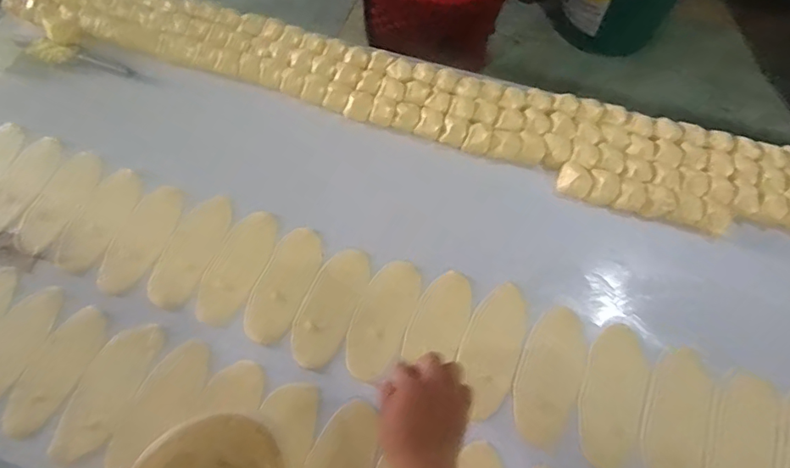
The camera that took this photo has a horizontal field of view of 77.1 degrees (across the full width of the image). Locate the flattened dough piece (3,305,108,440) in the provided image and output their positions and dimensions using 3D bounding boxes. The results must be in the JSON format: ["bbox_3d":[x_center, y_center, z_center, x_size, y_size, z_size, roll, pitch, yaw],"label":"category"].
[{"bbox_3d":[-0.461,0.184,0.676,0.074,0.011,0.175,19,68,10],"label":"flattened dough piece"}]

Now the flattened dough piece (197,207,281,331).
[{"bbox_3d":[-0.233,0.046,0.734,0.076,0.009,0.181,19,68,10],"label":"flattened dough piece"}]

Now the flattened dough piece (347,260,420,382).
[{"bbox_3d":[-0.018,0.116,0.692,0.072,0.005,0.170,20,68,11],"label":"flattened dough piece"}]

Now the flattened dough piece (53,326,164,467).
[{"bbox_3d":[-0.385,0.206,0.660,0.079,0.007,0.186,20,69,11],"label":"flattened dough piece"}]

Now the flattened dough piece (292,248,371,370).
[{"bbox_3d":[-0.091,0.101,0.704,0.073,0.008,0.177,19,68,10],"label":"flattened dough piece"}]

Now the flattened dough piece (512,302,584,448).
[{"bbox_3d":[0.204,0.181,0.655,0.078,0.004,0.185,19,68,10],"label":"flattened dough piece"}]

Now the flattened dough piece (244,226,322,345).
[{"bbox_3d":[-0.159,0.072,0.720,0.074,0.004,0.174,19,68,11],"label":"flattened dough piece"}]

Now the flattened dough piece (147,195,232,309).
[{"bbox_3d":[-0.307,0.023,0.749,0.073,0.012,0.184,15,68,9],"label":"flattened dough piece"}]

